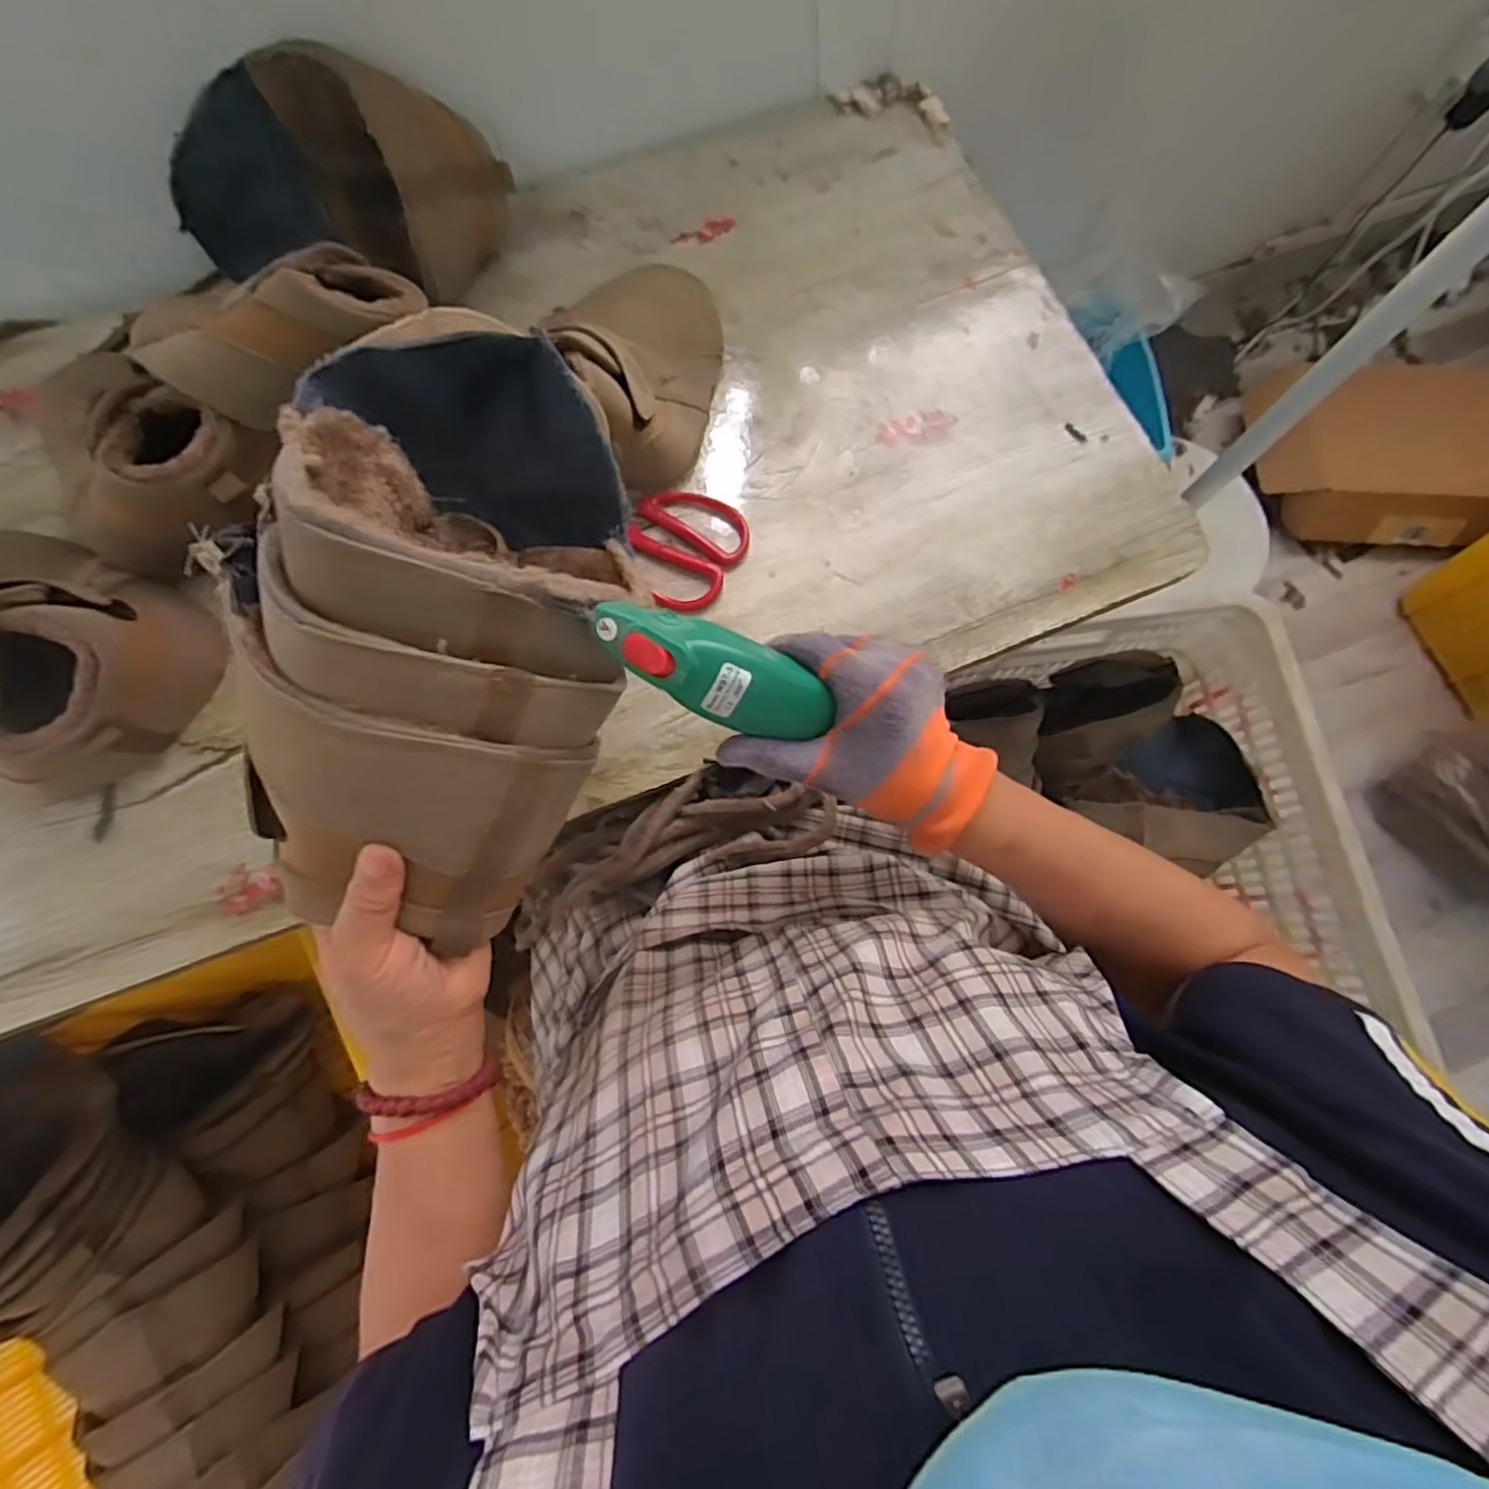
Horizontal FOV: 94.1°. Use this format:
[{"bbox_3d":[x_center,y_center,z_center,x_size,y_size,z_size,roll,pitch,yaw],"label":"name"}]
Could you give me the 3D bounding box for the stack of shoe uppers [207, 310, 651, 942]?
[{"bbox_3d":[-0.132,-0.067,0.331,0.140,0.134,0.297,1,72,-1],"label":"stack of shoe uppers"}]

